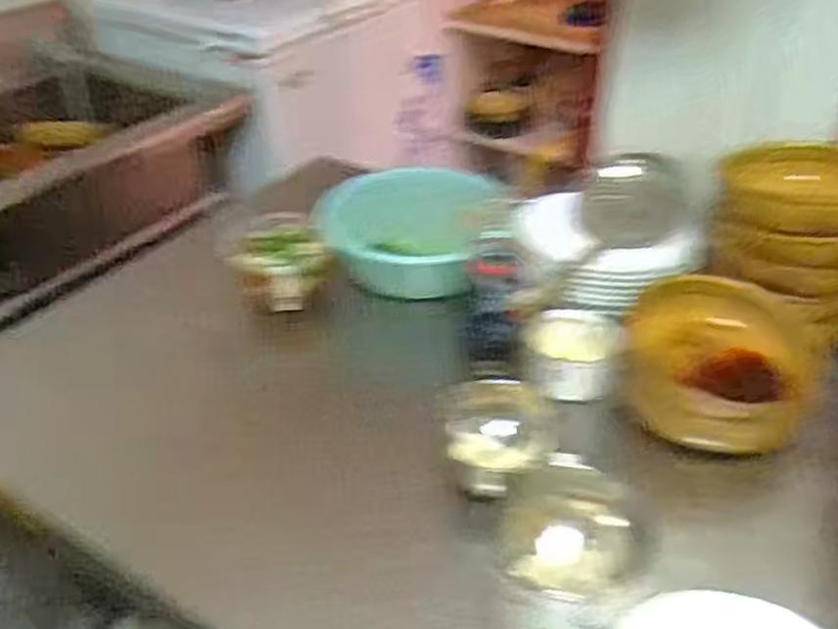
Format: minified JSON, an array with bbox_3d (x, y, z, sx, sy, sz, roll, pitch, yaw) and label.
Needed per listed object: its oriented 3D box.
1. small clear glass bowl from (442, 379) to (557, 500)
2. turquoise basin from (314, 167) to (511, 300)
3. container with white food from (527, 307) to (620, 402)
[{"bbox_3d":[0.082,0.129,0.783,0.108,0.073,0.110,0,36,0],"label":"small clear glass bowl"},{"bbox_3d":[-0.004,-0.125,1.124,0.269,0.101,0.238,0,36,0],"label":"turquoise basin"},{"bbox_3d":[0.172,0.043,0.879,0.092,0.052,0.101,0,36,0],"label":"container with white food"}]

